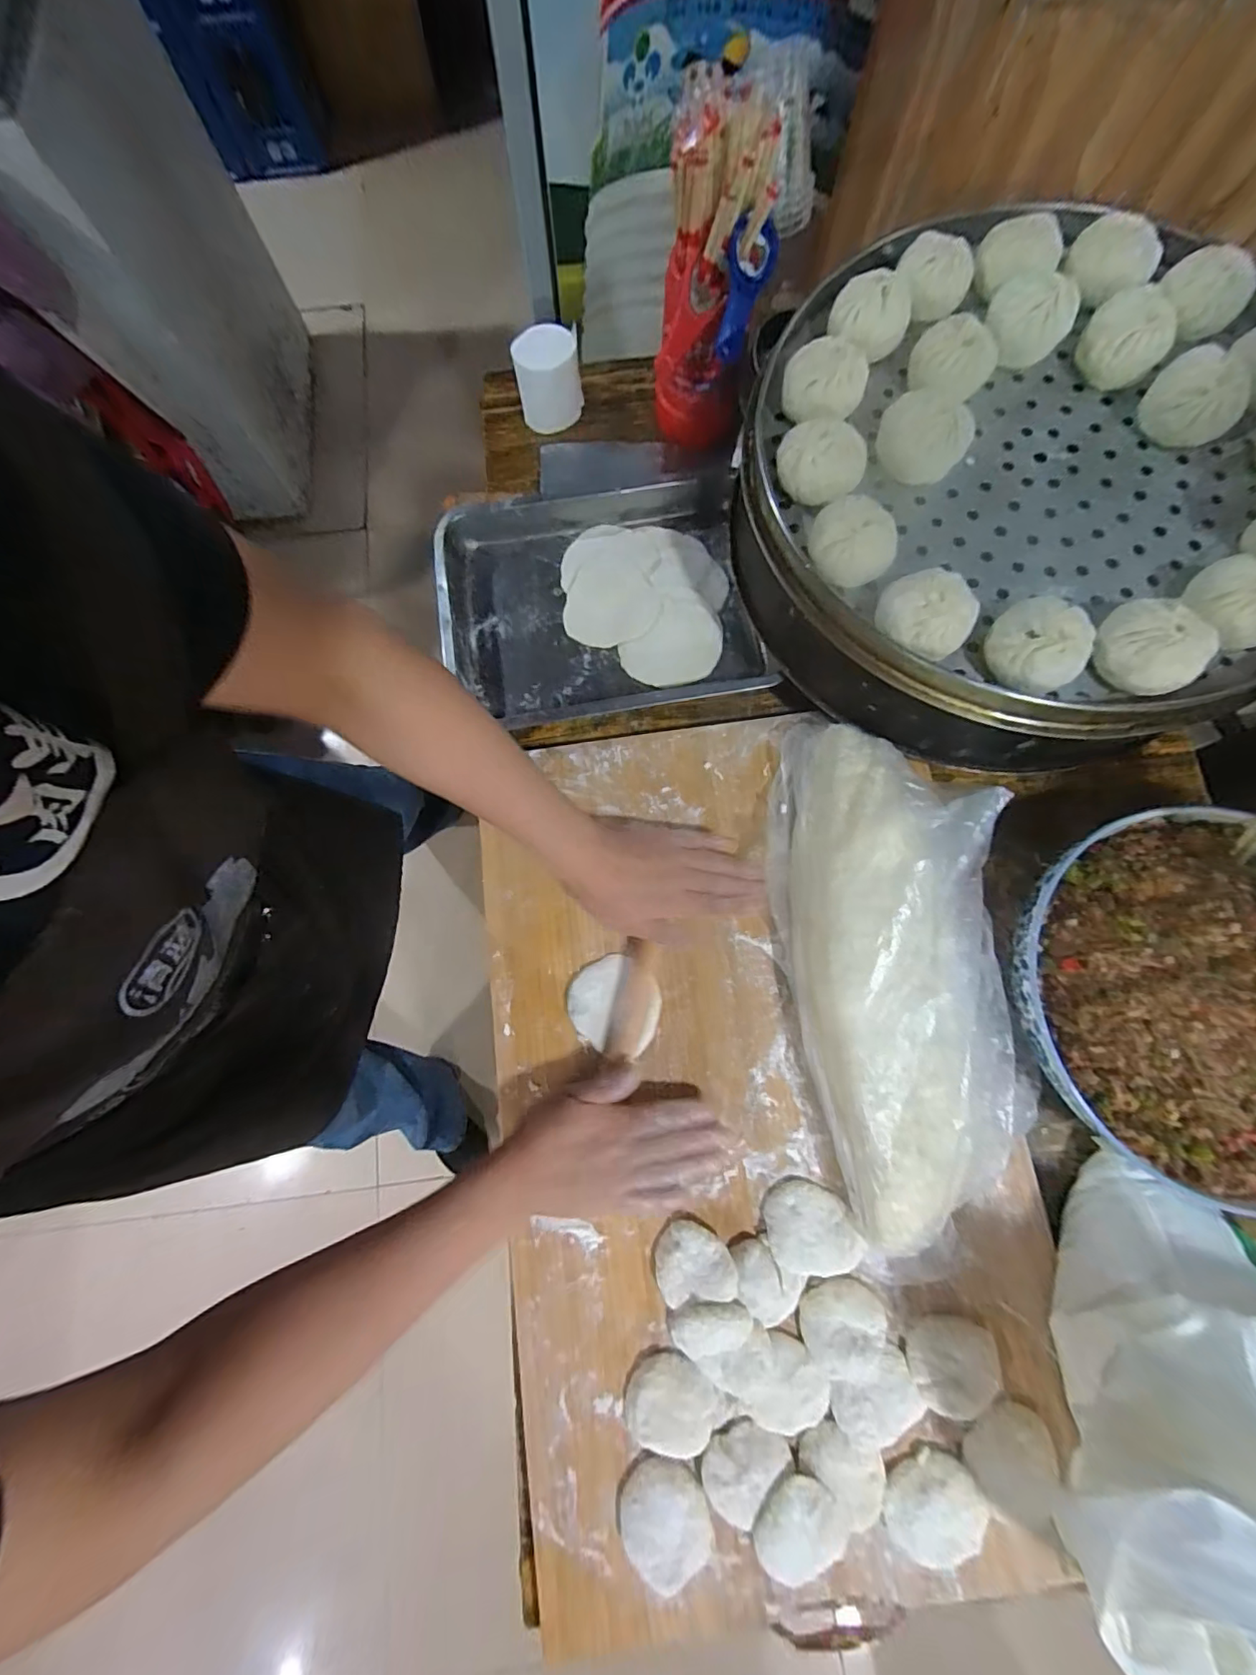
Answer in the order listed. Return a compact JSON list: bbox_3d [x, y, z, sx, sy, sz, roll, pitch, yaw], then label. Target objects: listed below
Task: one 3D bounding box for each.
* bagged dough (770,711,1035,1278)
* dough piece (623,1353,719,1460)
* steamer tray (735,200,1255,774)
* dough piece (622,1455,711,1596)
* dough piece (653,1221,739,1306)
[{"bbox_3d":[0.224,0.107,0.436,0.165,0.106,0.453,-9,78,-2],"label":"bagged dough"},{"bbox_3d":[0.033,0.437,0.413,0.069,0.017,0.060,-10,78,-2],"label":"dough piece"},{"bbox_3d":[0.327,-0.298,0.456,0.432,0.131,0.465,-32,80,-6],"label":"steamer tray"},{"bbox_3d":[0.028,0.509,0.398,0.065,0.020,0.069,0,78,0],"label":"dough piece"},{"bbox_3d":[0.051,0.339,0.428,0.060,0.026,0.050,-16,78,-3],"label":"dough piece"}]

